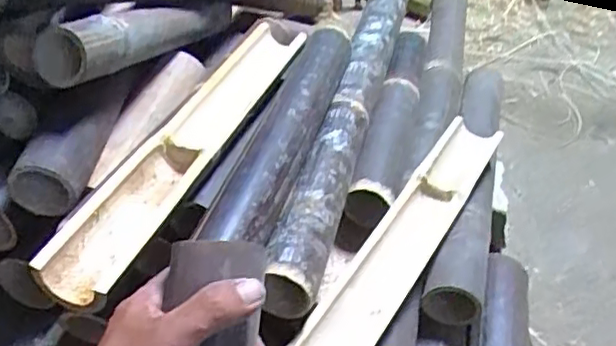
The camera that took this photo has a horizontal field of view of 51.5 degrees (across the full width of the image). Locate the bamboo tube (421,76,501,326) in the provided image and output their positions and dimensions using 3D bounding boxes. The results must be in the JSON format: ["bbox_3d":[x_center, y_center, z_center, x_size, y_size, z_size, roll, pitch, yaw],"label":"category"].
[{"bbox_3d":[0.221,-0.008,0.852,0.068,0.064,0.509,15,39,9],"label":"bamboo tube"}]

